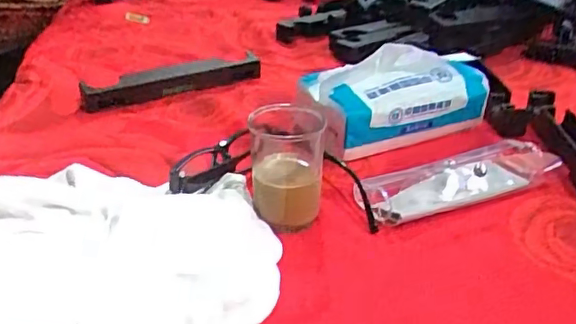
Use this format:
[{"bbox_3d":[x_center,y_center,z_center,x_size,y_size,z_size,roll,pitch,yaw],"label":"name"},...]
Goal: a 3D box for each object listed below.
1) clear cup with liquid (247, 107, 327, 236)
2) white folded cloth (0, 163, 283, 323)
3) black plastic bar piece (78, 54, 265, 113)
[{"bbox_3d":[-0.001,0.005,0.421,0.051,0.075,0.054,-2,30,-1],"label":"clear cup with liquid"},{"bbox_3d":[-0.132,0.055,0.370,0.251,0.038,0.170,2,30,6],"label":"white folded cloth"},{"bbox_3d":[-0.126,-0.090,0.637,0.192,0.032,0.036,-12,32,-18],"label":"black plastic bar piece"}]

